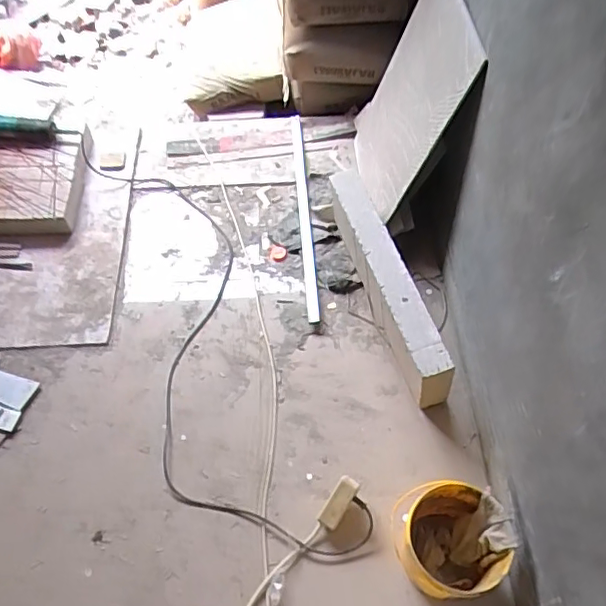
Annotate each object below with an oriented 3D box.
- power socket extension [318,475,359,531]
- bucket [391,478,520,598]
[{"bbox_3d":[0.076,0.410,1.180,0.043,0.030,0.111,28,88,19],"label":"power socket extension"},{"bbox_3d":[0.280,0.456,1.093,0.189,0.170,0.184,-1,57,2],"label":"bucket"}]

